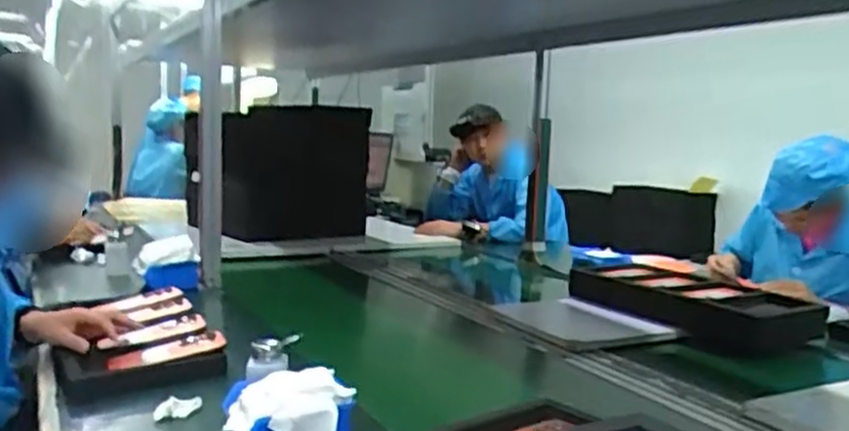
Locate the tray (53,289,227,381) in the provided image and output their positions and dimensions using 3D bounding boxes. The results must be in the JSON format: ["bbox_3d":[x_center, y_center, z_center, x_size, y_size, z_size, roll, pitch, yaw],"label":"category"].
[{"bbox_3d":[-0.479,0.191,1.233,0.234,0.041,0.418,-1,8,-29],"label":"tray"}]

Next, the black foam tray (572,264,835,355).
[{"bbox_3d":[0.561,0.191,1.614,0.224,0.090,0.520,-2,8,-31],"label":"black foam tray"}]

